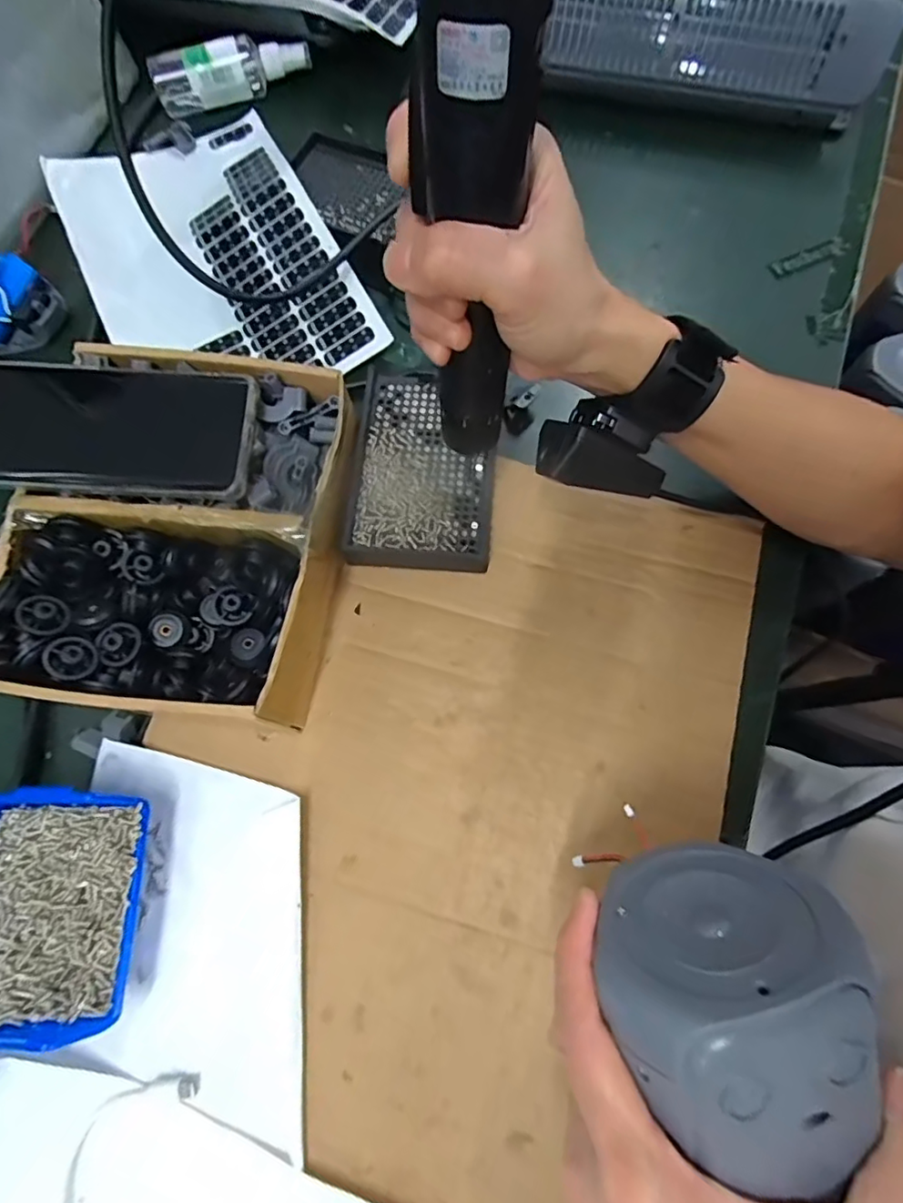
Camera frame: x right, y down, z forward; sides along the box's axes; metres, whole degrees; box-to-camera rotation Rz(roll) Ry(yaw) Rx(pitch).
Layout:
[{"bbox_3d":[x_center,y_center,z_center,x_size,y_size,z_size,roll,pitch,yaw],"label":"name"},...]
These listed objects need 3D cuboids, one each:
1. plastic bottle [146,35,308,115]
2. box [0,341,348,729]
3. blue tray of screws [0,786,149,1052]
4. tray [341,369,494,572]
[{"bbox_3d":[-0.187,-0.454,0.480,0.131,0.037,0.033,-20,72,-3],"label":"plastic bottle"},{"bbox_3d":[-0.152,-0.033,0.331,0.175,0.070,0.205,5,72,5],"label":"box"},{"bbox_3d":[-0.200,0.154,0.287,0.086,0.040,0.109,-2,71,3],"label":"blue tray of screws"},{"bbox_3d":[-0.017,-0.088,0.369,0.087,0.019,0.139,3,72,4],"label":"tray"}]

